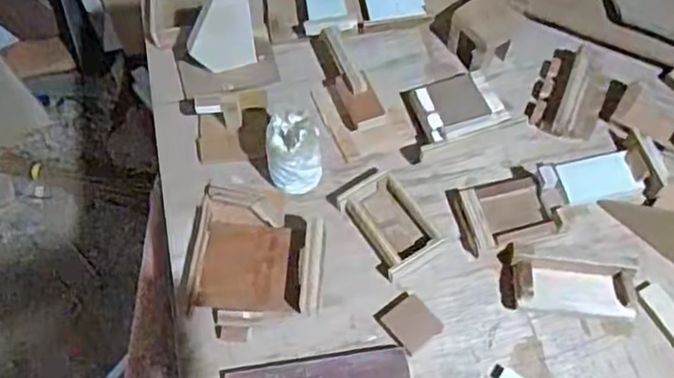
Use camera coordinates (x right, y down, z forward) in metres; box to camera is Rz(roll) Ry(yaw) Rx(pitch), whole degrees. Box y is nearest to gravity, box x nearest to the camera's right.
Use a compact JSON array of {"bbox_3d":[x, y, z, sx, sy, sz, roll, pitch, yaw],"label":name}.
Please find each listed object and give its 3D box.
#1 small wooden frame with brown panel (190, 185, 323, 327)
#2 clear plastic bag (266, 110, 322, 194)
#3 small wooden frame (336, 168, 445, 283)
[{"bbox_3d":[-0.090,0.072,0.744,0.143,0.023,0.163,0,61,2],"label":"small wooden frame with brown panel"},{"bbox_3d":[-0.051,-0.044,0.762,0.064,0.093,0.051,-11,61,-4],"label":"clear plastic bag"},{"bbox_3d":[0.064,0.036,0.756,0.079,0.021,0.120,-29,64,-14],"label":"small wooden frame"}]

